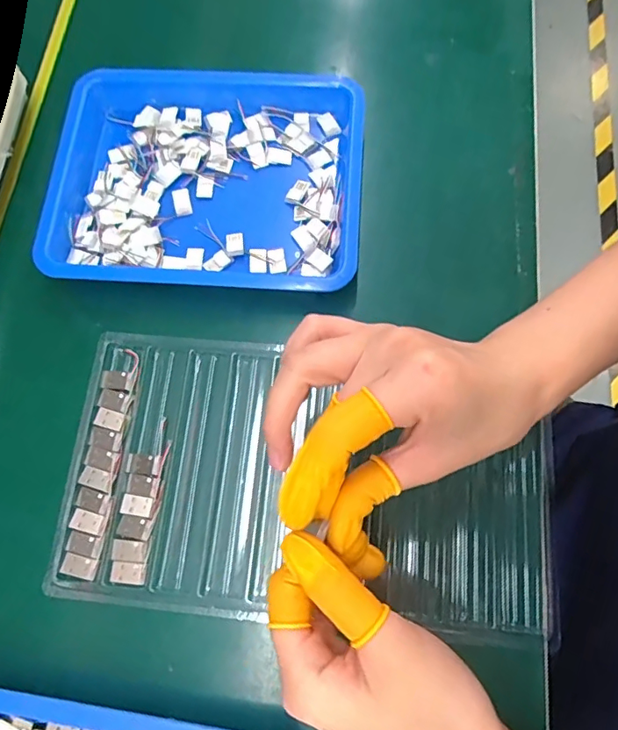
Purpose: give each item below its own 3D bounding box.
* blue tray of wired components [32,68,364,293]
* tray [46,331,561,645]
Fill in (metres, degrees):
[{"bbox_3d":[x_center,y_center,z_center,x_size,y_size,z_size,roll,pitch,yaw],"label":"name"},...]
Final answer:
[{"bbox_3d":[-0.071,-0.133,0.364,0.214,0.027,0.170,4,73,1],"label":"blue tray of wired components"},{"bbox_3d":[0.000,0.069,0.310,0.297,0.010,0.162,6,73,2],"label":"tray"}]

